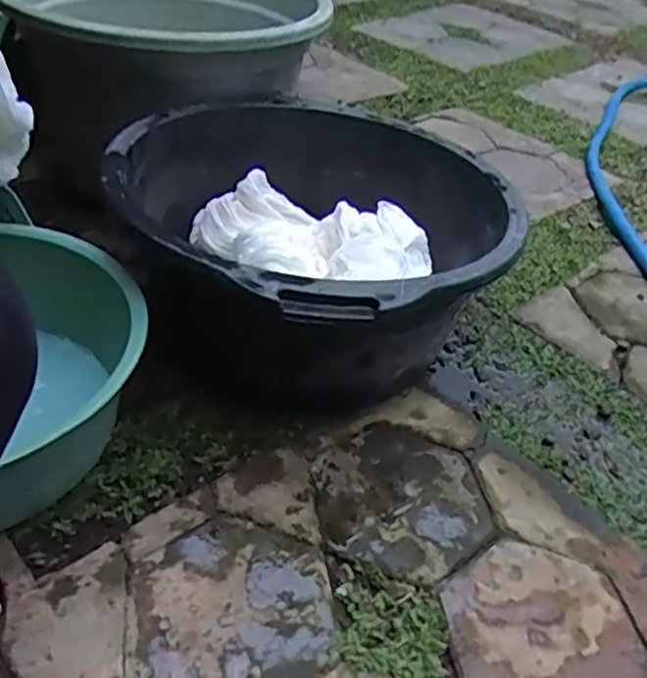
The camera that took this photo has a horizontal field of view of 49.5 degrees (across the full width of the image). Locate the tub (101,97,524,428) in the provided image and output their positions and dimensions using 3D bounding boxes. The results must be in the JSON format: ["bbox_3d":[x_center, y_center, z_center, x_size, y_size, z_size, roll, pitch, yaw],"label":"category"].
[{"bbox_3d":[-0.008,-0.129,0.956,0.506,0.233,0.491,3,41,-3],"label":"tub"}]

